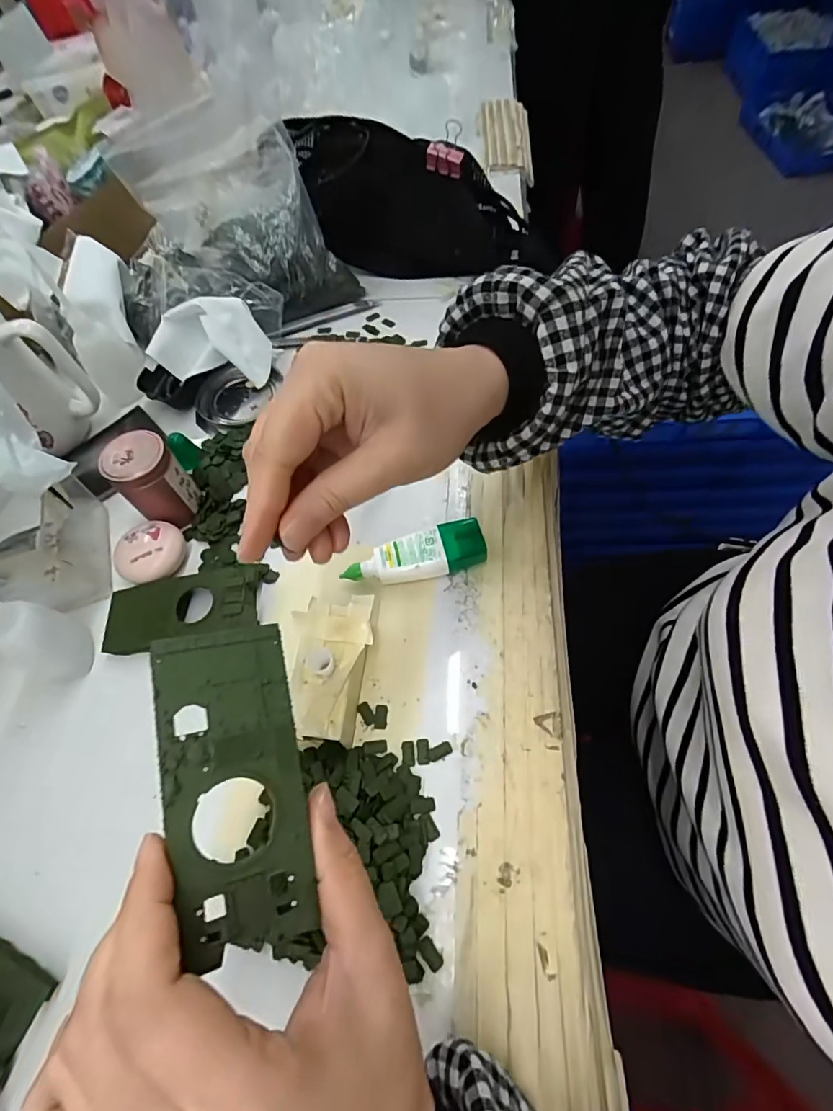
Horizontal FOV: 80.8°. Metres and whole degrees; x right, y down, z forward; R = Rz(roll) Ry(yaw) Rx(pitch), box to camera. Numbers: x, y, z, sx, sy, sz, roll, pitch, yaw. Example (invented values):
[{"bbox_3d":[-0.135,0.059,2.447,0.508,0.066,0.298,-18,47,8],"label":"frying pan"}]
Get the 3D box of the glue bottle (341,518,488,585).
[{"bbox_3d":[0.000,0.004,0.336,0.095,0.024,0.033,-17,62,-5],"label":"glue bottle"}]

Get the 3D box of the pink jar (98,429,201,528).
[{"bbox_3d":[-0.192,-0.055,0.359,0.046,0.061,0.042,-37,65,-15],"label":"pink jar"}]

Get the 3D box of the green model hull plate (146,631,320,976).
[{"bbox_3d":[-0.063,0.077,0.171,0.045,0.004,0.103,-5,73,-26],"label":"green model hull plate"}]

